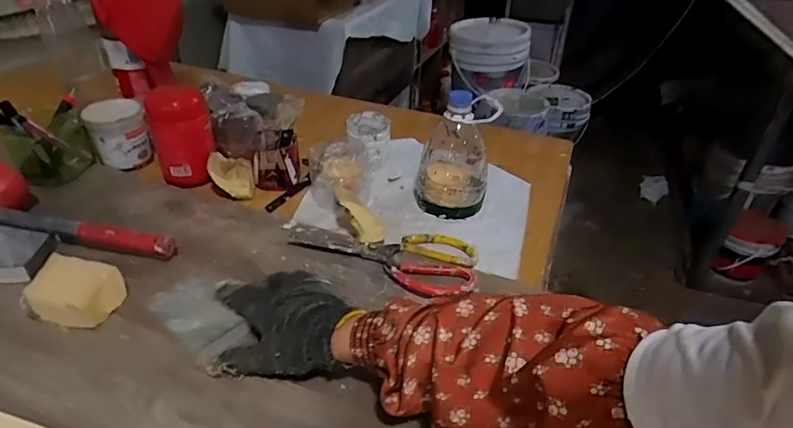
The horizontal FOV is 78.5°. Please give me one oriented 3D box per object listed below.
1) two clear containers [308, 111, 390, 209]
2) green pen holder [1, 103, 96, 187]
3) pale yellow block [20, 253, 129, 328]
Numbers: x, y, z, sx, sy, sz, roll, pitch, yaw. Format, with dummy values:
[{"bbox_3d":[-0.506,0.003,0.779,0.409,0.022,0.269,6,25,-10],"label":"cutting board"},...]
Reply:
[{"bbox_3d":[-0.071,-0.087,0.745,0.084,0.077,0.188,10,36,11],"label":"two clear containers"},{"bbox_3d":[-0.500,-0.105,0.703,0.068,0.106,0.082,4,36,3],"label":"green pen holder"},{"bbox_3d":[-0.339,0.082,0.513,0.074,0.052,0.058,1,36,-1],"label":"pale yellow block"}]

